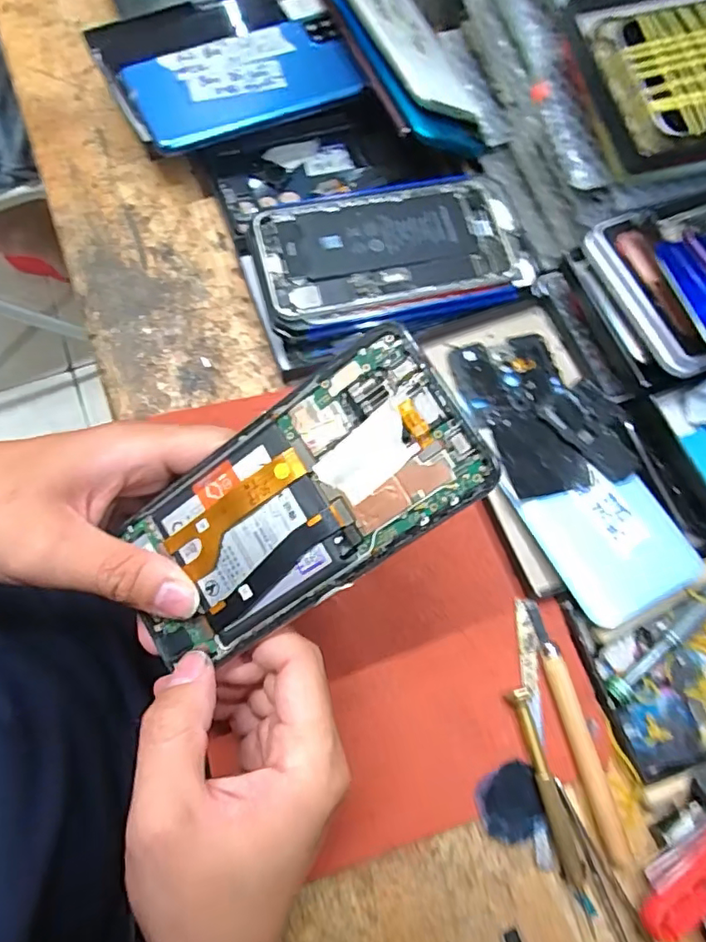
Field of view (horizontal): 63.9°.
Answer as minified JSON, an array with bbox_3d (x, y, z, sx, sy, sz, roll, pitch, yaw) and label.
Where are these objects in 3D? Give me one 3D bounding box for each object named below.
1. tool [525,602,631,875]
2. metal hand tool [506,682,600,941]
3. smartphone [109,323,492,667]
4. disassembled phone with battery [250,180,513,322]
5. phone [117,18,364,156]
[{"bbox_3d":[0.117,0.135,0.298,0.012,0.008,0.132,-14,74,-9],"label":"tool"},{"bbox_3d":[0.102,0.169,0.286,0.012,0.010,0.114,-13,74,-8],"label":"metal hand tool"},{"bbox_3d":[-0.027,0.016,0.225,0.155,0.005,0.073,-35,82,14],"label":"smartphone"},{"bbox_3d":[0.022,-0.142,0.360,0.159,0.004,0.079,-13,76,-8],"label":"disassembled phone with battery"},{"bbox_3d":[-0.074,-0.266,0.388,0.151,0.010,0.069,-24,86,-13],"label":"phone"}]

